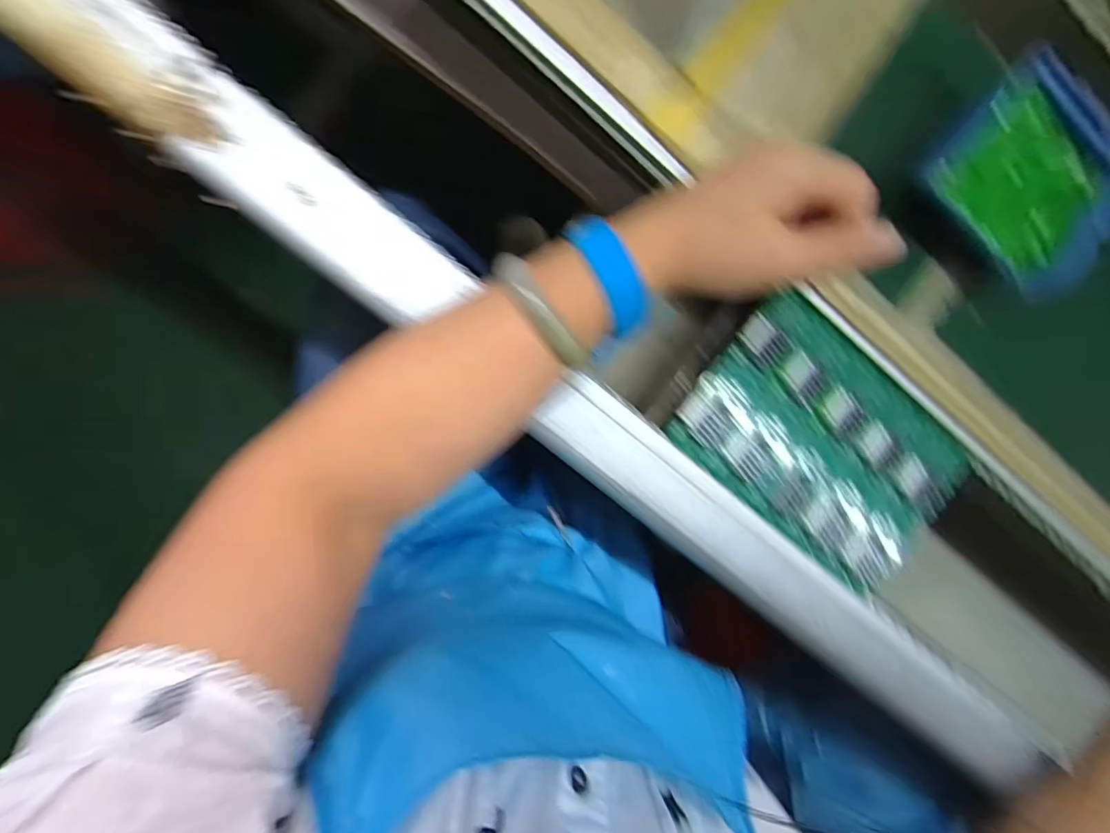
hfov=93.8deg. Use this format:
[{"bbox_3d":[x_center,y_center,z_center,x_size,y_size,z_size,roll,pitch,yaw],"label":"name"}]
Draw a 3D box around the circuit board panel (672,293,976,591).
[{"bbox_3d":[0.181,0.018,0.345,0.186,0.011,0.121,40,87,-9],"label":"circuit board panel"}]

